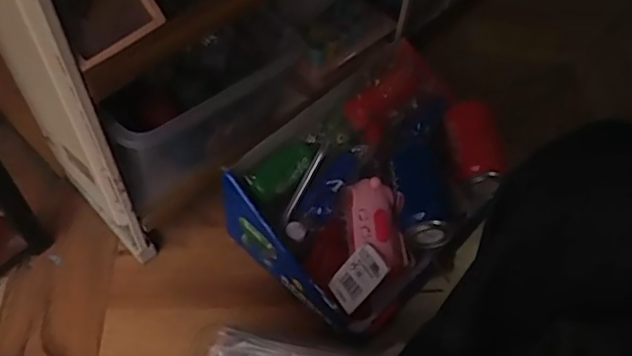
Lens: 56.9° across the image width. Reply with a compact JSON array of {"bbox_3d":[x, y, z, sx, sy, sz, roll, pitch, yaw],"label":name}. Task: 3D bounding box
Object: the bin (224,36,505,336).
[{"bbox_3d":[0.071,-0.006,0.766,0.268,0.209,0.331,38,61,20],"label":"bin"}]

